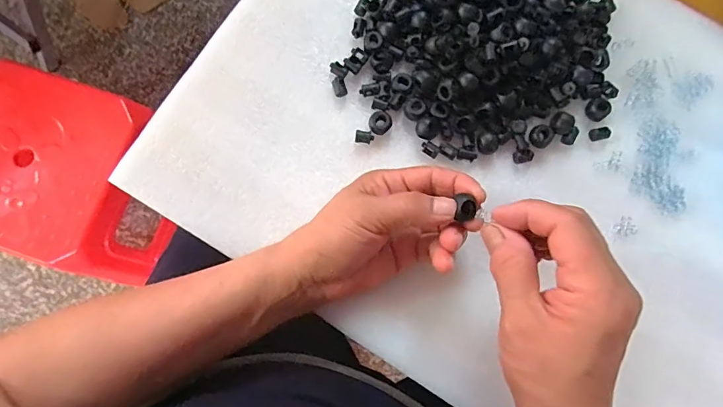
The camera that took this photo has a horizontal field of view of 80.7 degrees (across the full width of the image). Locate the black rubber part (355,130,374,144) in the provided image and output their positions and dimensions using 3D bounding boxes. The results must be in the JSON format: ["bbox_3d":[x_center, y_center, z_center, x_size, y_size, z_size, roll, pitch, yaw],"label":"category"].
[{"bbox_3d":[0.003,-0.051,0.331,0.014,0.008,0.009,8,81,0],"label":"black rubber part"}]

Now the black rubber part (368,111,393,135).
[{"bbox_3d":[0.015,-0.063,0.330,0.018,0.008,0.016,4,81,-1],"label":"black rubber part"}]

